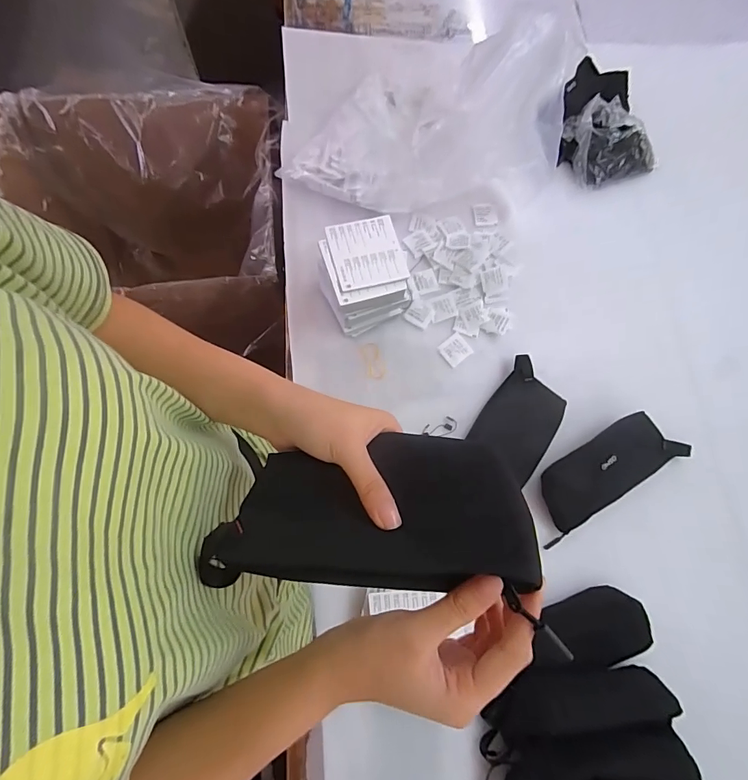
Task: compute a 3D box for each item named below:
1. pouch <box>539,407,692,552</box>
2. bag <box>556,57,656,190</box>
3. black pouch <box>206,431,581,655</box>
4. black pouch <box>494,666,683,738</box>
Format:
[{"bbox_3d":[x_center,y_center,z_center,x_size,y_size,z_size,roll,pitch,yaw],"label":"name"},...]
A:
[{"bbox_3d":[0.313,0.106,0.574,0.241,0.035,0.087,-30,76,-10],"label":"pouch"},{"bbox_3d":[0.411,-0.444,0.748,0.180,0.125,0.191,17,73,4],"label":"bag"},{"bbox_3d":[-0.007,0.076,0.271,0.199,0.030,0.095,-4,72,10],"label":"black pouch"},{"bbox_3d":[0.231,0.336,0.467,0.191,0.054,0.058,-8,73,-4],"label":"black pouch"}]

